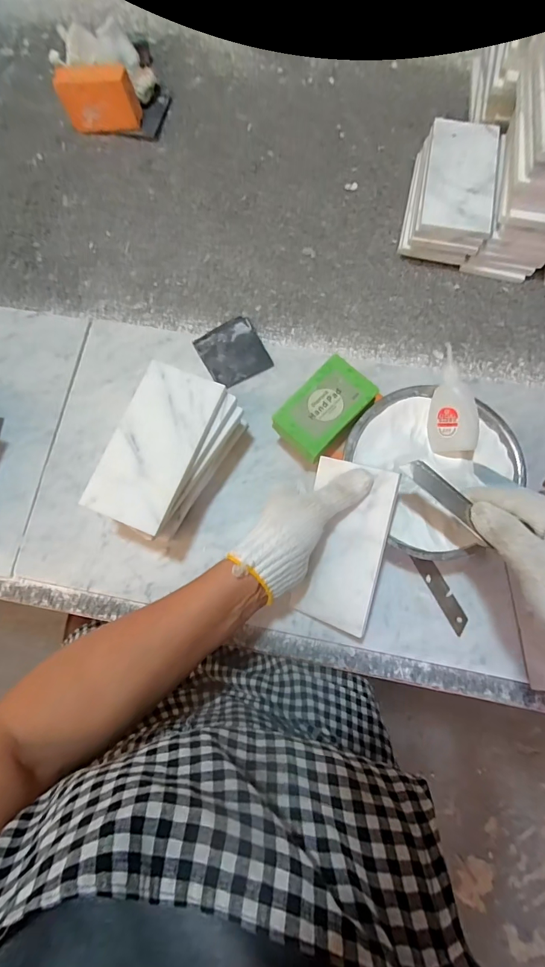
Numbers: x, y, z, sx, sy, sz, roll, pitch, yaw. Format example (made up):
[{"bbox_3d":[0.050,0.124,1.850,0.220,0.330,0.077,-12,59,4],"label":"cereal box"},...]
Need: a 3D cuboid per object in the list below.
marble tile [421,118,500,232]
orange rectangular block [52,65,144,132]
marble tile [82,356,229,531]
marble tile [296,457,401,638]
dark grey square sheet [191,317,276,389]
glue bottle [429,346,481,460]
[{"bbox_3d":[0.215,-0.349,0.467,0.074,0.010,0.143,10,78,5],"label":"marble tile"},{"bbox_3d":[-0.226,-0.496,0.538,0.097,0.063,0.024,3,76,2],"label":"orange rectangular block"},{"bbox_3d":[-0.106,-0.036,0.372,0.075,0.007,0.147,22,78,7],"label":"marble tile"},{"bbox_3d":[0.064,0.057,0.375,0.072,0.006,0.148,14,97,31],"label":"marble tile"},{"bbox_3d":[-0.045,-0.150,0.472,0.070,0.004,0.073,-27,79,-5],"label":"dark grey square sheet"},{"bbox_3d":[0.170,-0.073,0.389,0.035,0.027,0.101,-6,96,0],"label":"glue bottle"}]

